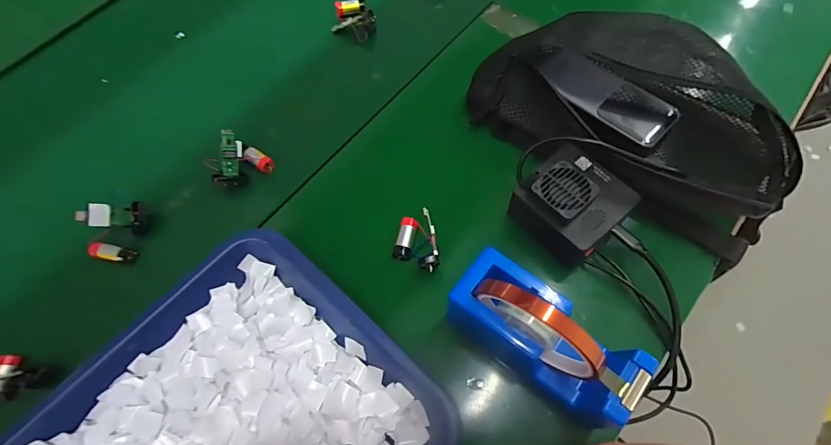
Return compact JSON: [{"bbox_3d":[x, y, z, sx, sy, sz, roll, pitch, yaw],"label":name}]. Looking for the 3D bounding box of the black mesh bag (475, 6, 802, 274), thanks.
[{"bbox_3d":[0.203,-0.100,0.377,0.271,0.086,0.162,39,73,17],"label":"black mesh bag"}]

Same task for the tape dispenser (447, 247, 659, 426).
[{"bbox_3d":[0.086,0.076,0.282,0.124,0.086,0.053,33,71,16],"label":"tape dispenser"}]

